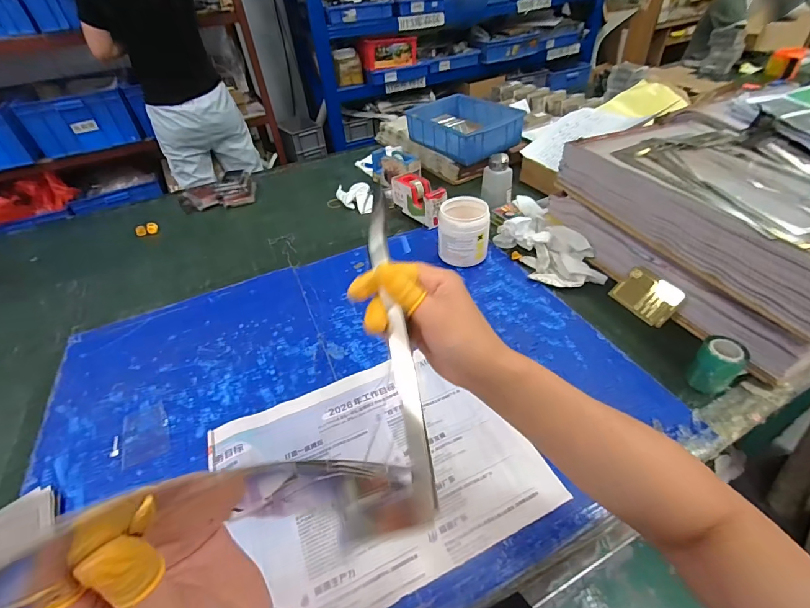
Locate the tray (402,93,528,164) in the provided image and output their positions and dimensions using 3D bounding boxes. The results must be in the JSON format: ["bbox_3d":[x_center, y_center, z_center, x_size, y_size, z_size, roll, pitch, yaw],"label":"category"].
[{"bbox_3d":[0.162,-0.479,1.023,0.205,0.076,0.274,-26,46,-21],"label":"tray"}]

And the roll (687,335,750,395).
[{"bbox_3d":[0.411,0.082,0.503,0.045,0.068,0.048,-3,44,3],"label":"roll"}]

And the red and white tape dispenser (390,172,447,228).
[{"bbox_3d":[0.035,-0.240,0.880,0.056,0.079,0.157,-32,49,-24],"label":"red and white tape dispenser"}]

